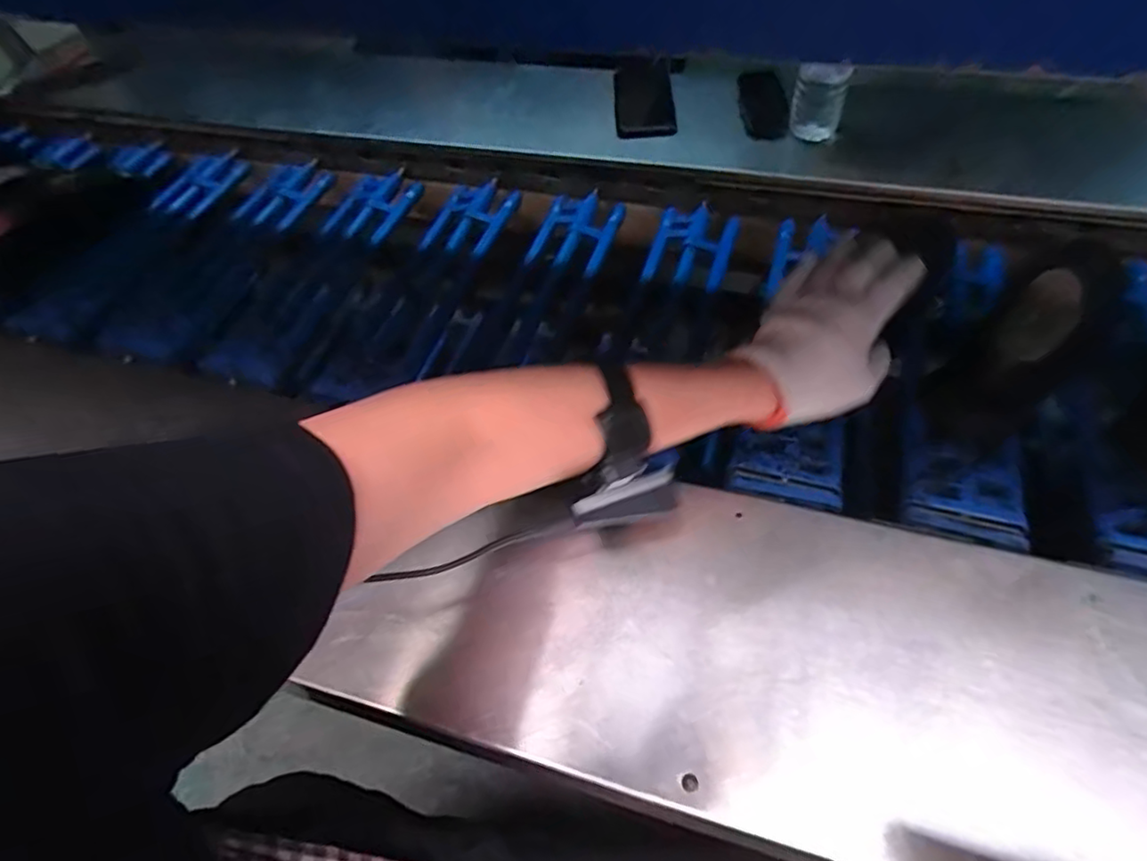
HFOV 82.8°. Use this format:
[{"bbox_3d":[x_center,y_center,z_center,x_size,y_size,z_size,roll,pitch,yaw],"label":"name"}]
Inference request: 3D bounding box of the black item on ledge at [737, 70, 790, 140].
[{"bbox_3d":[0.244,-0.417,0.836,0.056,0.014,0.097,-10,76,24],"label":"black item on ledge"}]

